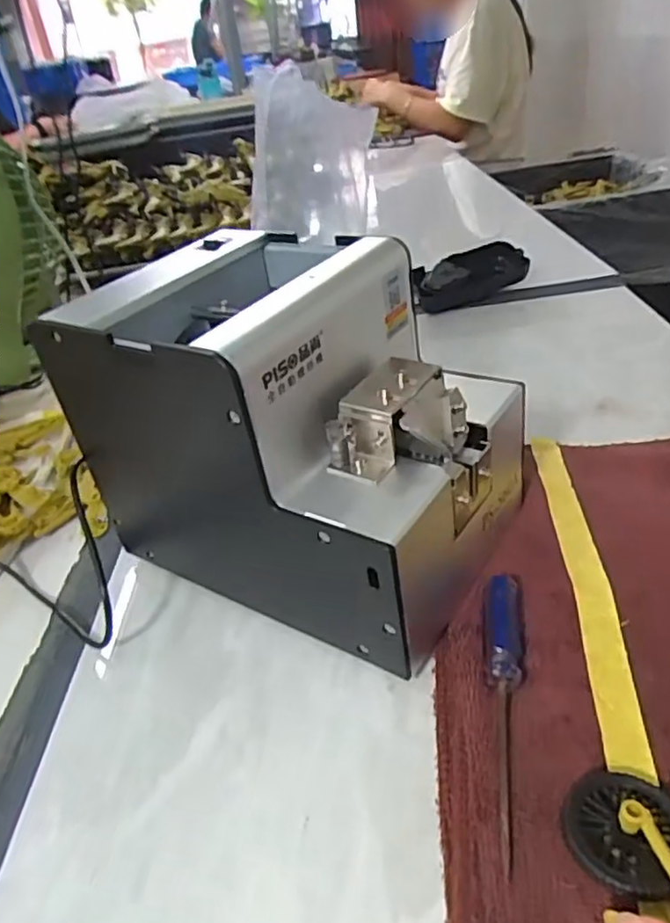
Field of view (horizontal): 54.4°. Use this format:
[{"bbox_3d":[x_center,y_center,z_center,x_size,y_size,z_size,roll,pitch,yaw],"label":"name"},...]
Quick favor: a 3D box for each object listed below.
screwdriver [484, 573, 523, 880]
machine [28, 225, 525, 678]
[{"bbox_3d":[0.066,0.089,0.246,0.014,0.014,0.114,-2,33,10],"label":"screwdriver"},{"bbox_3d":[-0.021,-0.024,0.312,0.187,0.128,0.134,10,40,29],"label":"machine"}]

